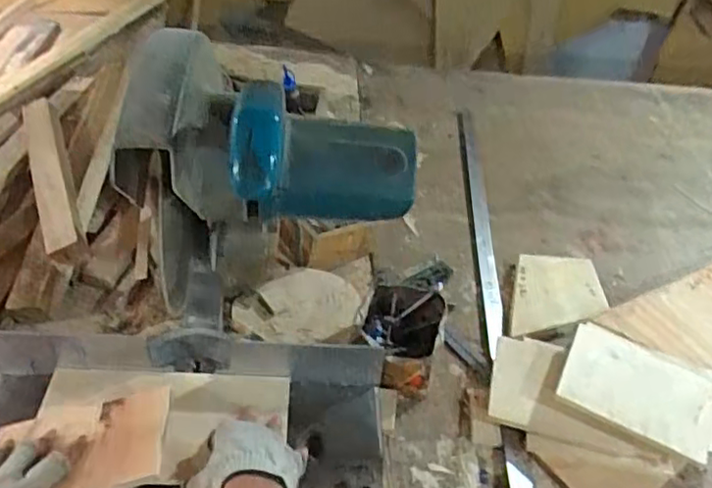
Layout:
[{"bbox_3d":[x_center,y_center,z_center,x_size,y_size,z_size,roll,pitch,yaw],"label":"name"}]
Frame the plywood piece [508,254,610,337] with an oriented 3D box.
[{"bbox_3d":[0.301,0.070,1.006,0.150,0.015,0.127,-9,64,-1],"label":"plywood piece"}]

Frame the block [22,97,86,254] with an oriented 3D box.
[{"bbox_3d":[-0.477,-0.116,1.018,0.056,0.040,0.363,-13,47,-21],"label":"block"}]

